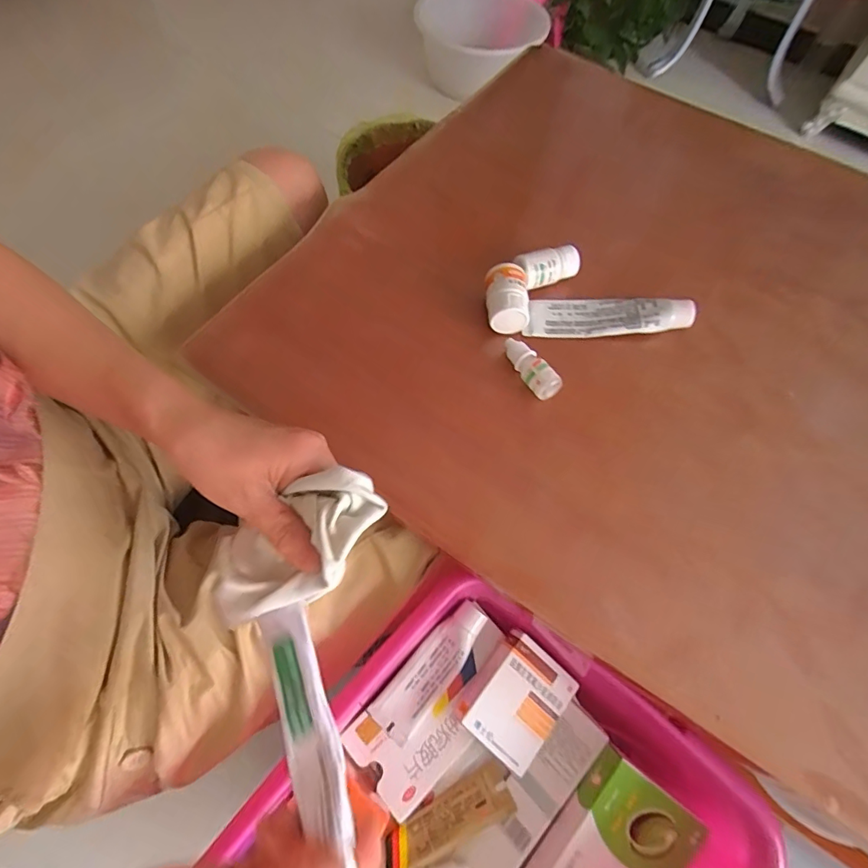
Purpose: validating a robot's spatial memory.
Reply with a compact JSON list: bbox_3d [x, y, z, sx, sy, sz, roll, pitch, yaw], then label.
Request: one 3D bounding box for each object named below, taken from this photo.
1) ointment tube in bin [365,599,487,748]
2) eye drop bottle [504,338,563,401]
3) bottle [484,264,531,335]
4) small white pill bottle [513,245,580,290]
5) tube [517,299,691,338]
[{"bbox_3d":[-0.001,0.183,0.349,0.037,0.022,0.111,39,69,14],"label":"ointment tube in bin"},{"bbox_3d":[0.073,-0.051,0.345,0.019,0.023,0.057,-30,70,-15],"label":"eye drop bottle"},{"bbox_3d":[0.059,-0.110,0.363,0.032,0.031,0.048,0,65,-2],"label":"bottle"},{"bbox_3d":[0.097,-0.142,0.385,0.053,0.025,0.022,-18,67,-10],"label":"small white pill bottle"},{"bbox_3d":[0.143,-0.102,0.372,0.133,0.023,0.036,0,65,-2],"label":"tube"}]

